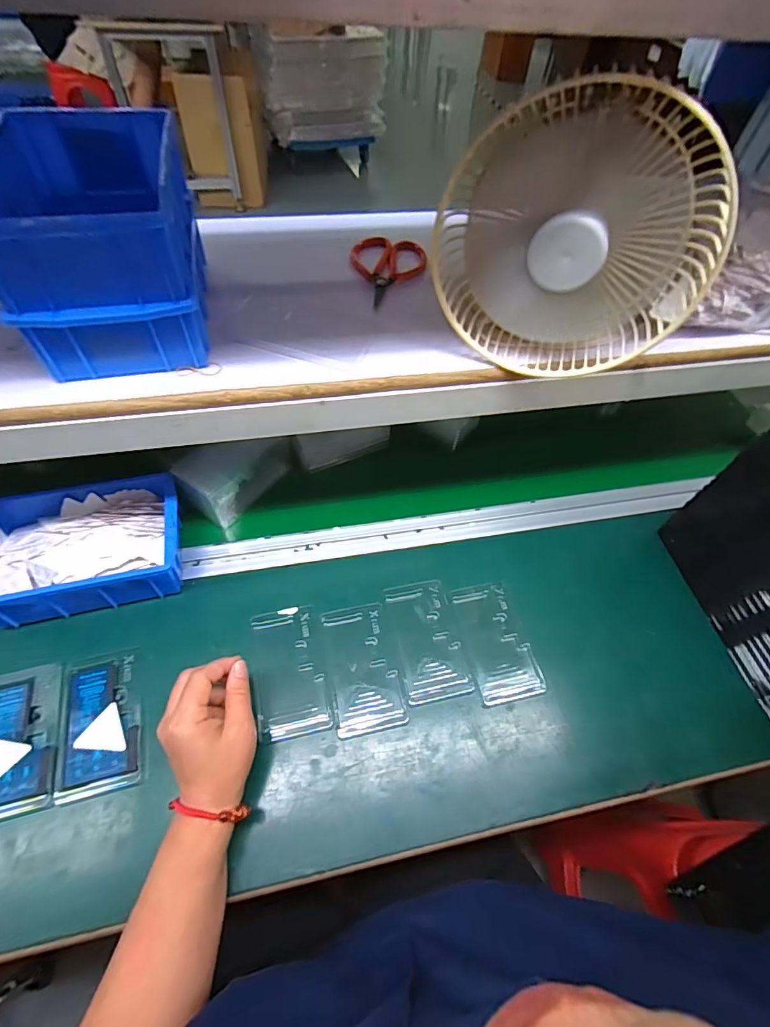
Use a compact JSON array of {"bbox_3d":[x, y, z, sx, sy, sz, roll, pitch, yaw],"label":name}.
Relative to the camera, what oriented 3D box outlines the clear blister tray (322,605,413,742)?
[{"bbox_3d":[-0.023,0.157,0.478,0.068,0.010,0.126,-9,56,-10],"label":"clear blister tray"}]

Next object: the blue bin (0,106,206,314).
[{"bbox_3d":[-0.224,-0.236,0.356,0.129,0.065,0.198,-9,56,-10],"label":"blue bin"}]

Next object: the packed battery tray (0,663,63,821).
[{"bbox_3d":[-0.340,0.205,0.424,0.069,0.006,0.127,-14,57,-14],"label":"packed battery tray"}]

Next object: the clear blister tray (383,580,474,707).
[{"bbox_3d":[0.045,0.135,0.501,0.067,0.012,0.126,-9,56,-10],"label":"clear blister tray"}]

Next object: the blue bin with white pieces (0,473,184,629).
[{"bbox_3d":[-0.328,0.033,0.508,0.202,0.060,0.147,-10,60,-11],"label":"blue bin with white pieces"}]

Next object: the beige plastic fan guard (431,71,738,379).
[{"bbox_3d":[0.141,-0.201,0.357,0.197,0.177,0.062,18,57,8],"label":"beige plastic fan guard"}]

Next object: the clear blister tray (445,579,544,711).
[{"bbox_3d":[0.120,0.137,0.504,0.069,0.011,0.126,-9,56,-11],"label":"clear blister tray"}]

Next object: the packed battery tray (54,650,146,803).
[{"bbox_3d":[-0.268,0.197,0.442,0.072,0.019,0.125,-10,57,-11],"label":"packed battery tray"}]

